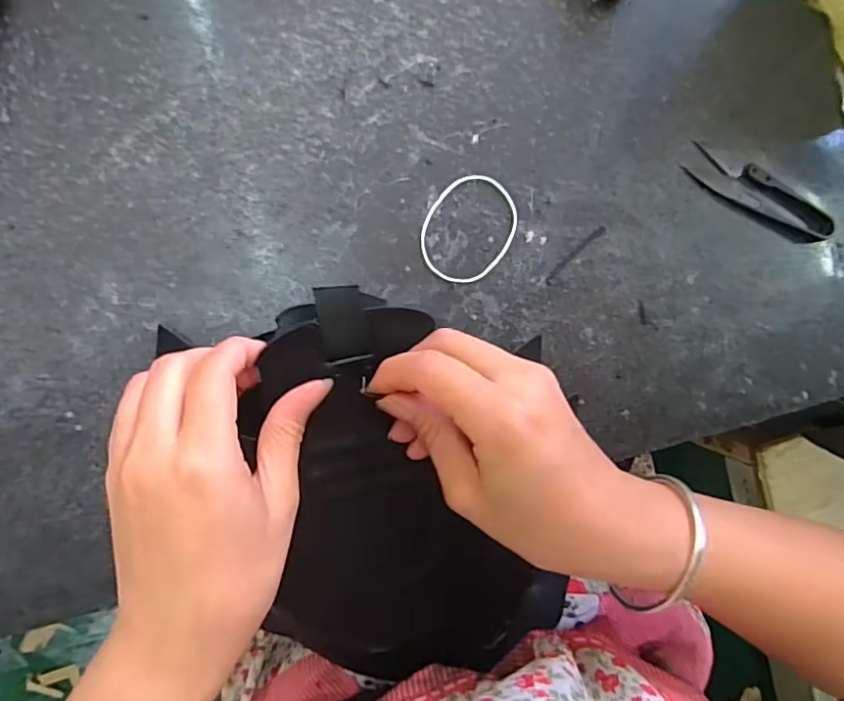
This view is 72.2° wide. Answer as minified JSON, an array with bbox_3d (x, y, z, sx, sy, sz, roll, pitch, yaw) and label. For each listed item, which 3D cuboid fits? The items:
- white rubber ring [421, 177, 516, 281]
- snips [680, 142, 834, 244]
[{"bbox_3d":[0.027,-0.067,0.322,0.049,0.004,0.061,34,86,-9],"label":"white rubber ring"},{"bbox_3d":[0.204,-0.093,0.349,0.099,0.008,0.027,25,88,-9],"label":"snips"}]

